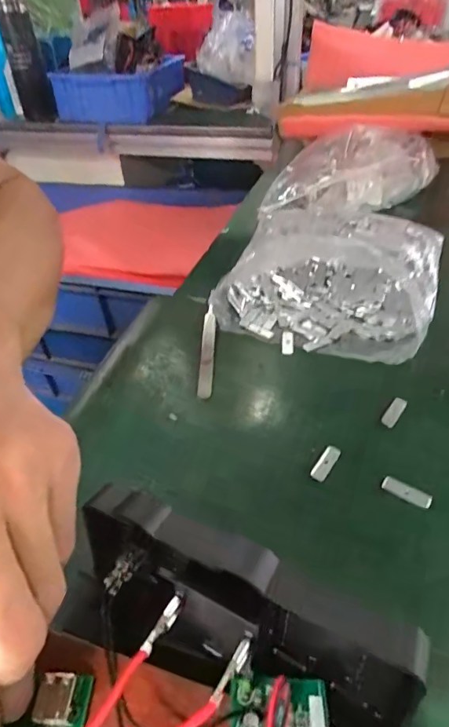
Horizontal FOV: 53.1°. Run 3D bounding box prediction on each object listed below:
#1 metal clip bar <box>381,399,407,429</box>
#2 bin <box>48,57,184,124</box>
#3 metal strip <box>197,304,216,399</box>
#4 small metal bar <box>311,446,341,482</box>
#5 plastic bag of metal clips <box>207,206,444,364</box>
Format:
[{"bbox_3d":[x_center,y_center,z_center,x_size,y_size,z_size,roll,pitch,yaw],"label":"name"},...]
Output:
[{"bbox_3d":[0.110,0.030,0.291,0.008,0.004,0.025,27,49,29],"label":"metal clip bar"},{"bbox_3d":[-0.210,-0.549,0.906,0.216,0.084,0.161,15,44,19],"label":"bin"},{"bbox_3d":[-0.013,-0.011,0.346,0.010,0.004,0.089,-2,49,5],"label":"metal strip"},{"bbox_3d":[0.060,0.059,0.265,0.009,0.004,0.024,24,48,27],"label":"small metal bar"},{"bbox_3d":[0.092,-0.084,0.394,0.176,0.036,0.185,14,44,18],"label":"plastic bag of metal clips"}]

